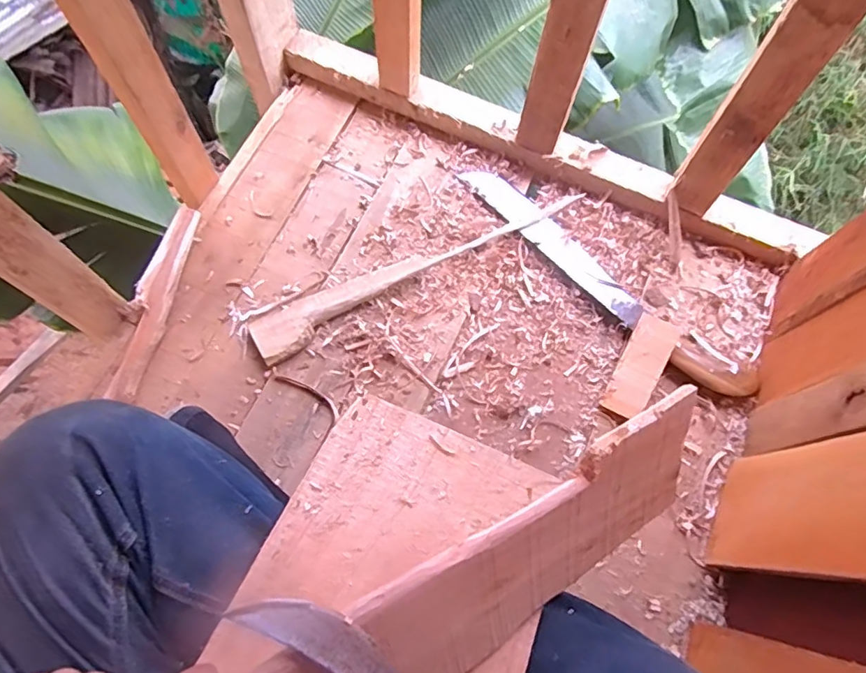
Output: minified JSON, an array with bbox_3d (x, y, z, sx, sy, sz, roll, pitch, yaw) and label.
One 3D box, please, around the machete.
[{"bbox_3d":[0.199,-0.074,0.671,0.428,0.030,0.064,42,73,15],"label":"machete"}]

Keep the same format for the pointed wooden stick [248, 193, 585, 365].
[{"bbox_3d":[-0.007,-0.075,0.669,0.434,0.019,0.057,-23,70,-9],"label":"pointed wooden stick"}]

